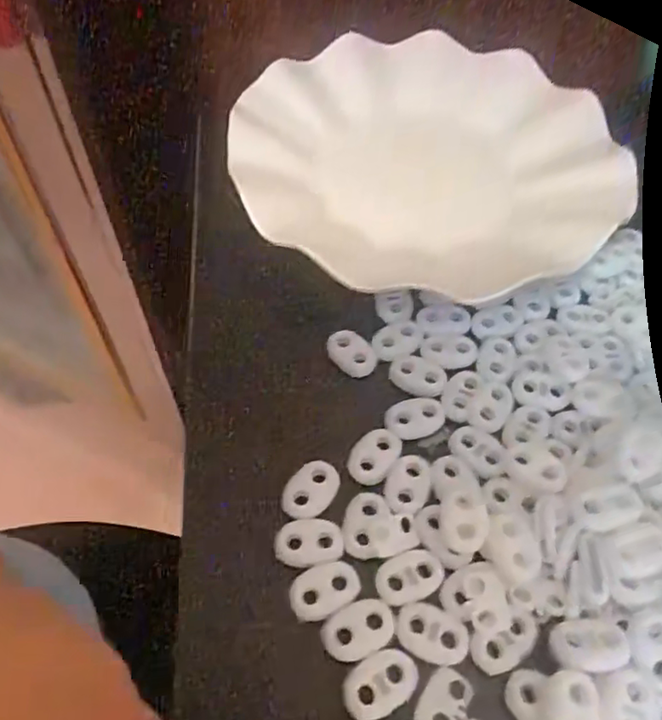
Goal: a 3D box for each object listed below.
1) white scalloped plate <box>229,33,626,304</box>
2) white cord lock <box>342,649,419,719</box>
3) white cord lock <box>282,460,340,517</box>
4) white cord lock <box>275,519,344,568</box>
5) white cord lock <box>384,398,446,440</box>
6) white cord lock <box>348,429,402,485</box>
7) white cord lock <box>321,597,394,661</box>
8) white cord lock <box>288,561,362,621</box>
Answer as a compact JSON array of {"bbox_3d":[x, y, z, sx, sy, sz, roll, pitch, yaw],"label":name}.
[{"bbox_3d":[0.045,-0.104,0.305,0.180,0.019,0.181,1,55,-1],"label":"white scalloped plate"},{"bbox_3d":[0.015,0.094,0.179,0.022,0.004,0.015,-27,60,-19],"label":"white cord lock"},{"bbox_3d":[-0.007,0.044,0.213,0.015,0.004,0.022,36,62,21],"label":"white cord lock"},{"bbox_3d":[-0.007,0.059,0.201,0.022,0.004,0.015,-3,55,-4],"label":"white cord lock"},{"bbox_3d":[0.032,0.021,0.229,0.023,0.004,0.014,-11,56,-9],"label":"white cord lock"},{"bbox_3d":[0.016,0.033,0.220,0.014,0.004,0.023,32,60,19],"label":"white cord lock"},{"bbox_3d":[0.009,0.082,0.188,0.023,0.004,0.014,-21,58,-15],"label":"white cord lock"},{"bbox_3d":[-0.002,0.073,0.195,0.022,0.004,0.014,-21,58,-16],"label":"white cord lock"}]

